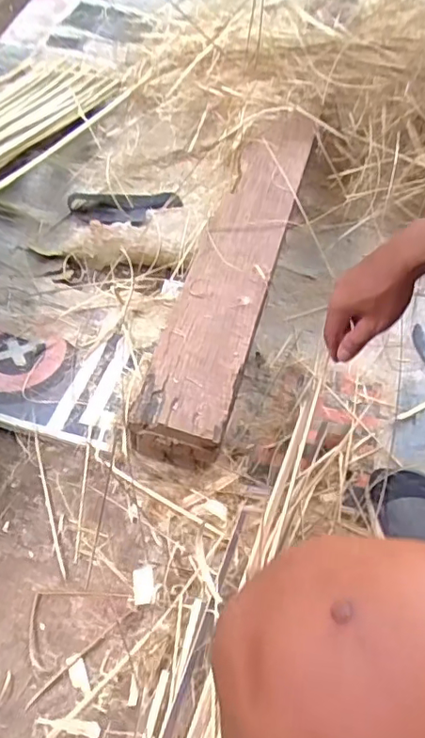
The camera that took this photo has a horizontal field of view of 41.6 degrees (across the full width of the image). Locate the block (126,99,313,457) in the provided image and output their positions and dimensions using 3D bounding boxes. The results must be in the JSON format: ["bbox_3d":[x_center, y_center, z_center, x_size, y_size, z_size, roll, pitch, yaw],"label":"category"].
[{"bbox_3d":[0.035,-0.152,0.817,0.116,0.132,0.646,15,59,5],"label":"block"}]

